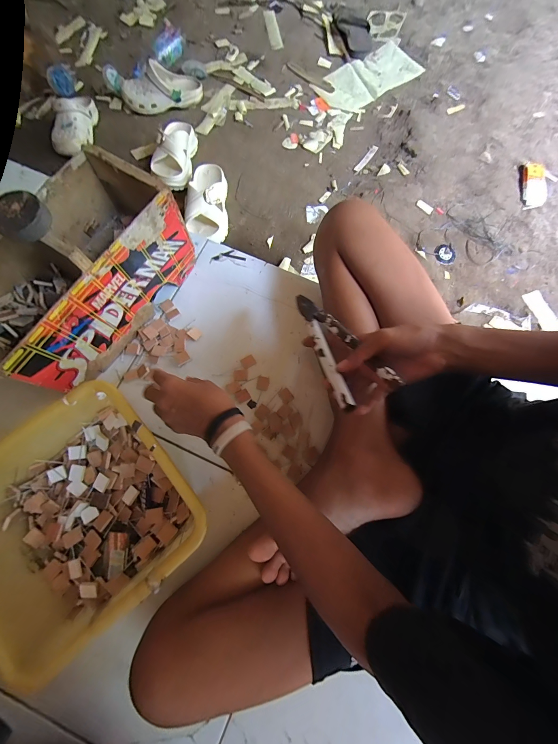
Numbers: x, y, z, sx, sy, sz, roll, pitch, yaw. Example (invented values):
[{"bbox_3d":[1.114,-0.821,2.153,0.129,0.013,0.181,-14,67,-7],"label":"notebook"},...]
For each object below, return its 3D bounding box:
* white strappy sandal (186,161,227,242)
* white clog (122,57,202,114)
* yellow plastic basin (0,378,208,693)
[{"bbox_3d":[-0.179,-0.437,0.735,0.094,0.101,0.208,1,77,-1],"label":"white strappy sandal"},{"bbox_3d":[-0.365,-0.879,0.890,0.244,0.077,0.096,-11,77,-4],"label":"white clog"},{"bbox_3d":[-0.265,0.190,0.411,0.264,0.115,0.270,-40,81,-10],"label":"yellow plastic basin"}]

